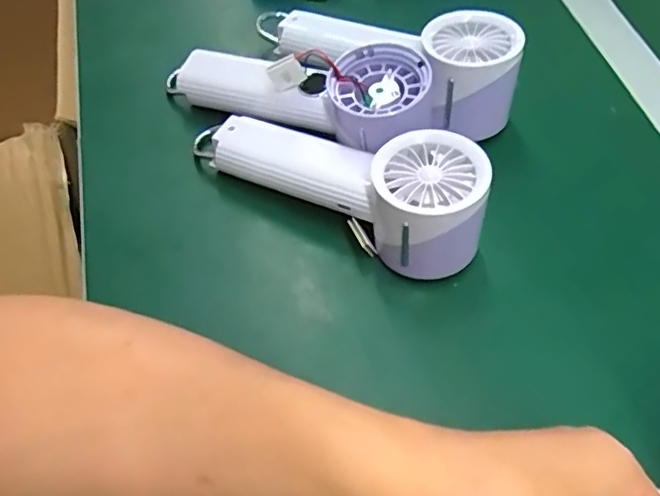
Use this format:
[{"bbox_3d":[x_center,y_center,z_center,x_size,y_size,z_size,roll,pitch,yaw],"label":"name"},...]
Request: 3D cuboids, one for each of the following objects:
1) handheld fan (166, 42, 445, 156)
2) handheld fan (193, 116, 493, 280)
[{"bbox_3d":[-0.024,-0.108,0.382,0.188,0.063,0.065,25,61,14],"label":"handheld fan"},{"bbox_3d":[0.004,-0.051,0.348,0.192,0.065,0.064,30,63,16],"label":"handheld fan"}]

